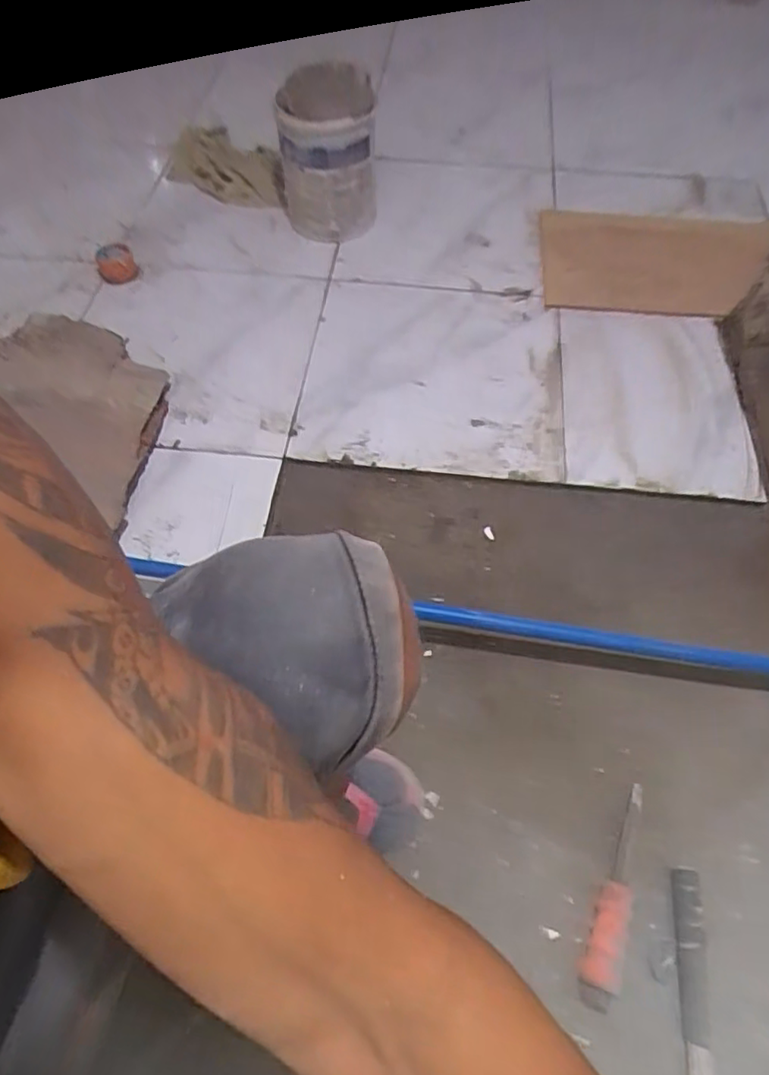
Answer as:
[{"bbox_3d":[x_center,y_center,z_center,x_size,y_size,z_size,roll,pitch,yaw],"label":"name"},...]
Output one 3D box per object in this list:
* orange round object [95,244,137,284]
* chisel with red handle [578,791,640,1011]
[{"bbox_3d":[-0.476,-0.482,1.080,0.063,0.057,0.073,-26,60,-16],"label":"orange round object"},{"bbox_3d":[0.230,0.345,0.592,0.035,0.026,0.201,21,64,14],"label":"chisel with red handle"}]

